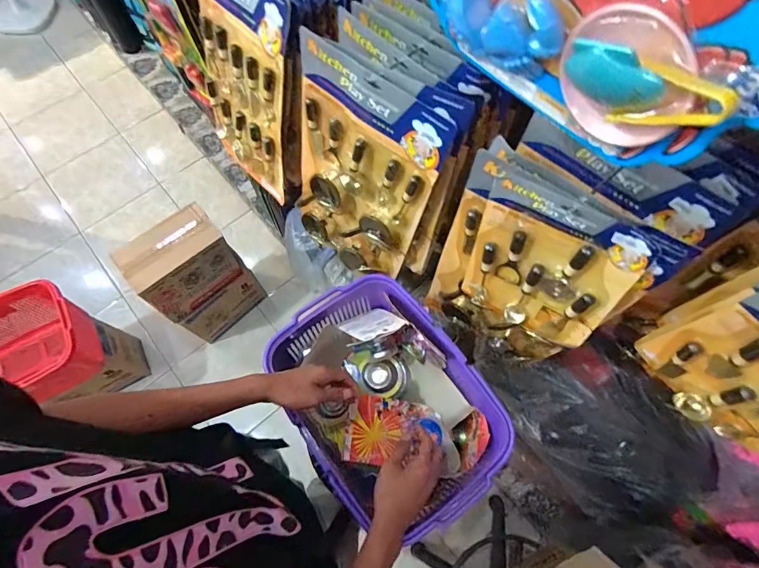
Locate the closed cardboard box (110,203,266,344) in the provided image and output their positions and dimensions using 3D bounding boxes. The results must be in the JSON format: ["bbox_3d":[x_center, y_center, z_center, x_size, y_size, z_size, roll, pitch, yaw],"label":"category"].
[{"bbox_3d":[-0.625,-0.002,1.452,0.163,0.586,0.287,41,73,15],"label":"closed cardboard box"}]

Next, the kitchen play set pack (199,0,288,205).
[{"bbox_3d":[-0.288,-0.418,0.862,0.042,0.416,0.275,-30,66,-33],"label":"kitchen play set pack"}]

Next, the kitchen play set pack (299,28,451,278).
[{"bbox_3d":[-0.048,-0.165,0.795,0.266,0.496,0.051,37,63,12],"label":"kitchen play set pack"}]

